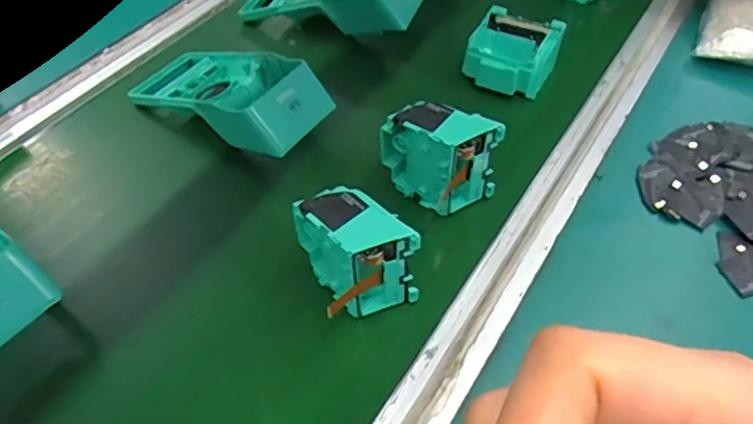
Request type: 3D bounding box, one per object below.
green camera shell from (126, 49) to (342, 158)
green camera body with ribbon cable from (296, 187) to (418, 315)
[{"bbox_3d":[-0.133,-0.108,0.519,0.190,0.067,0.092,28,55,19],"label":"green camera shell"},{"bbox_3d":[-0.015,0.029,0.383,0.044,0.084,0.079,-34,60,-27],"label":"green camera body with ribbon cable"}]

